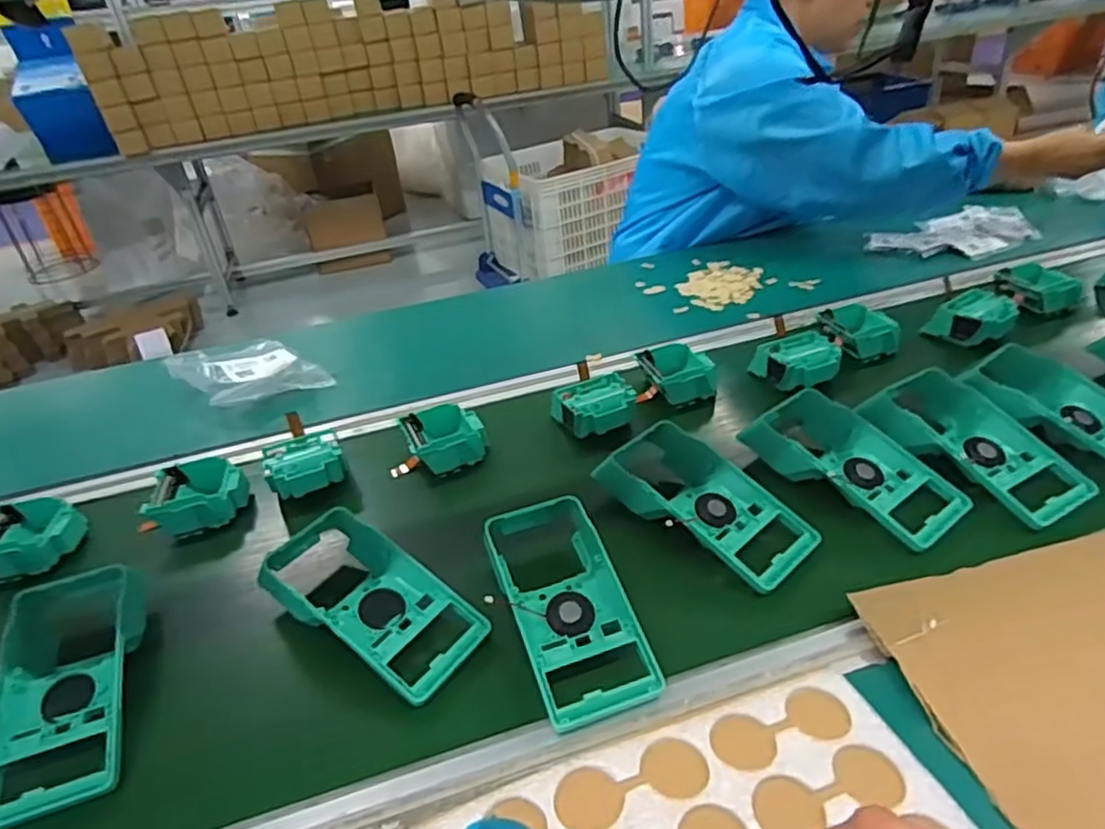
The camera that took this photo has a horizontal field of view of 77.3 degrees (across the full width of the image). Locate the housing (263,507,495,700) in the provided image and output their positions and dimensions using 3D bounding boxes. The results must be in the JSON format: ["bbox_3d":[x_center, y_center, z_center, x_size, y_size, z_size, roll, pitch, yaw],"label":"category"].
[{"bbox_3d":[-0.133,0.135,0.530,0.171,0.047,0.104,18,40,32],"label":"housing"}]

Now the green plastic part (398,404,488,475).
[{"bbox_3d":[-0.109,0.024,0.705,0.078,0.036,0.071,-14,36,-10],"label":"green plastic part"}]

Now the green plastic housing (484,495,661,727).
[{"bbox_3d":[0.008,0.128,0.511,0.092,0.035,0.193,-13,36,-9],"label":"green plastic housing"}]

